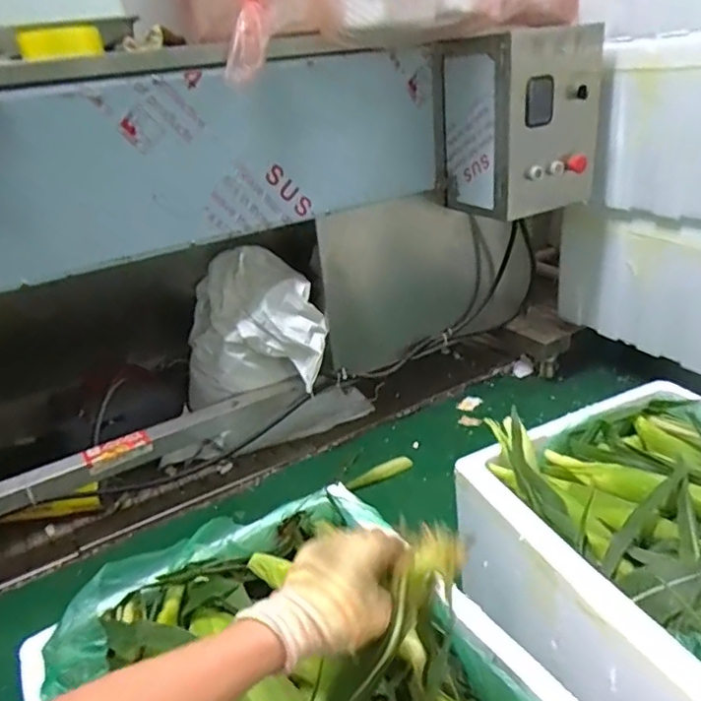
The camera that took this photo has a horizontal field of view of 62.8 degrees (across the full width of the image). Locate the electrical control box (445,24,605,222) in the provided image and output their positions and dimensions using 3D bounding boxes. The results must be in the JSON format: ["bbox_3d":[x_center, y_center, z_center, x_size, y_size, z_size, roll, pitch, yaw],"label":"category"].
[{"bbox_3d":[0.366,-0.483,1.234,0.279,0.335,0.194,-18,28,-21],"label":"electrical control box"}]

